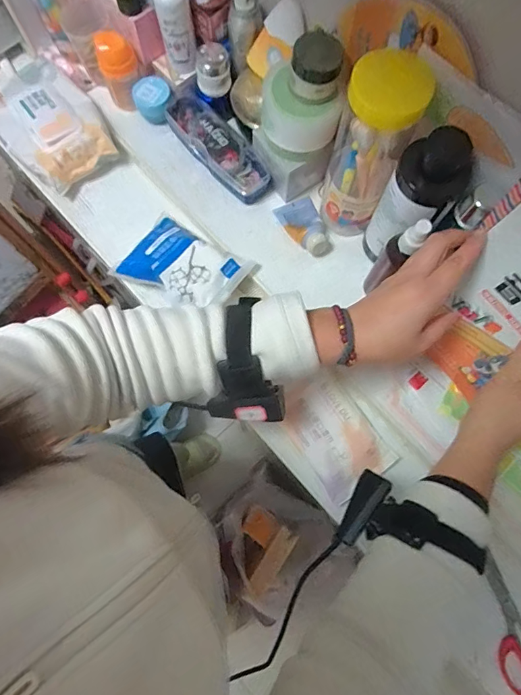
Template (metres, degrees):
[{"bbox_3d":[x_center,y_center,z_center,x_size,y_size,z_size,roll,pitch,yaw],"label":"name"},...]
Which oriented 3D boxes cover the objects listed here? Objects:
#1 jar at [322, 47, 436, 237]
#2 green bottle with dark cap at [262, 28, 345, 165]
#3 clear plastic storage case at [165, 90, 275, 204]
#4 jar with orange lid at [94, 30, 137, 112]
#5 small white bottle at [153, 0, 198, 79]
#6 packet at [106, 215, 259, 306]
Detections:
[{"bbox_3d":[0.111,-0.202,0.461,0.067,0.198,0.073,0,76,-1],"label":"jar"},{"bbox_3d":[0.043,-0.264,0.464,0.084,0.108,0.074,2,76,0],"label":"green bottle with dark cap"},{"bbox_3d":[-0.055,-0.256,0.558,0.064,0.047,0.169,-37,79,-9],"label":"clear plastic storage case"},{"bbox_3d":[-0.178,-0.351,0.555,0.046,0.077,0.044,0,76,-1],"label":"jar with orange lid"},{"bbox_3d":[-0.099,-0.380,0.506,0.037,0.138,0.032,-12,76,-4],"label":"small white bottle"},{"bbox_3d":[-0.091,-0.099,0.526,0.144,0.037,0.095,30,78,7],"label":"packet"}]

